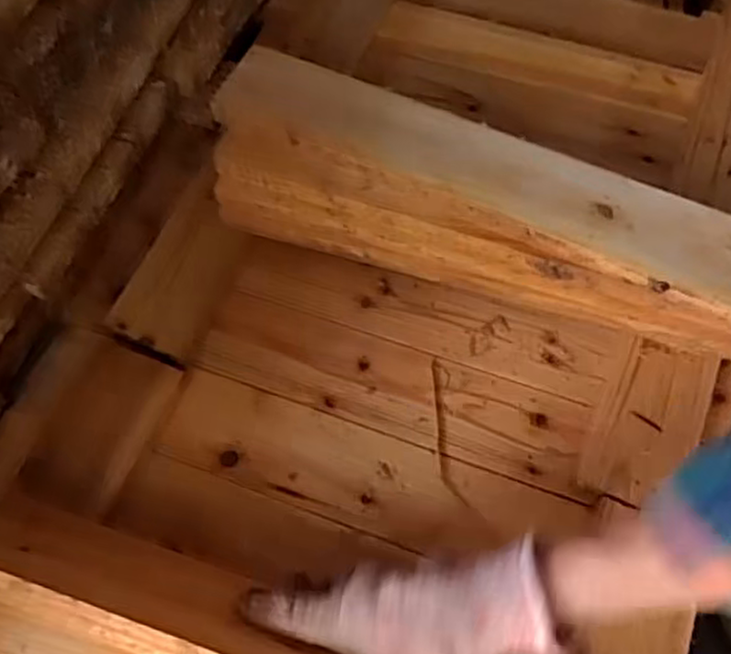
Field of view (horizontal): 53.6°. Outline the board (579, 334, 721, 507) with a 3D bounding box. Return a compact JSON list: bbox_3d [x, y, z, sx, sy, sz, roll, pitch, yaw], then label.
[{"bbox_3d":[0.201,0.067,0.513,0.067,0.023,0.124,23,63,16],"label":"board"}]

